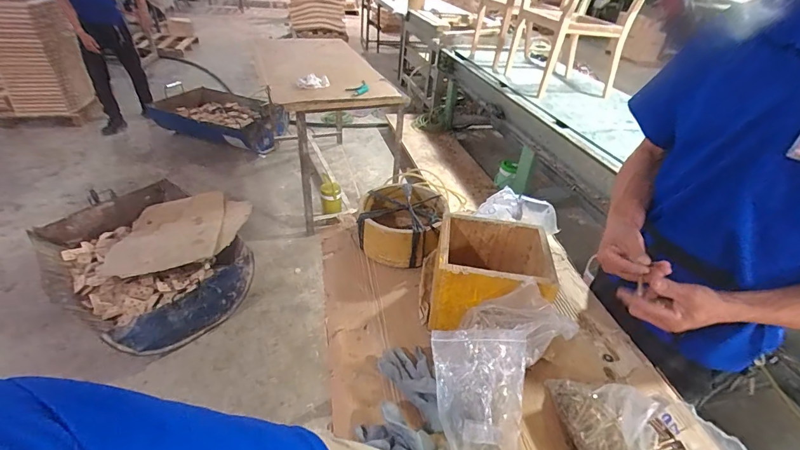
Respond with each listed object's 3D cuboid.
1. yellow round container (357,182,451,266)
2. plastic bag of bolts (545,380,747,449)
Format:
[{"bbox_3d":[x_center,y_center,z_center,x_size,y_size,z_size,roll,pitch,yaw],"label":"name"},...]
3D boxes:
[{"bbox_3d":[0.001,-0.006,0.960,0.200,0.114,0.204,4,36,-3],"label":"yellow round container"},{"bbox_3d":[0.373,0.322,0.581,0.236,0.090,0.197,8,36,4],"label":"plastic bag of bolts"}]

